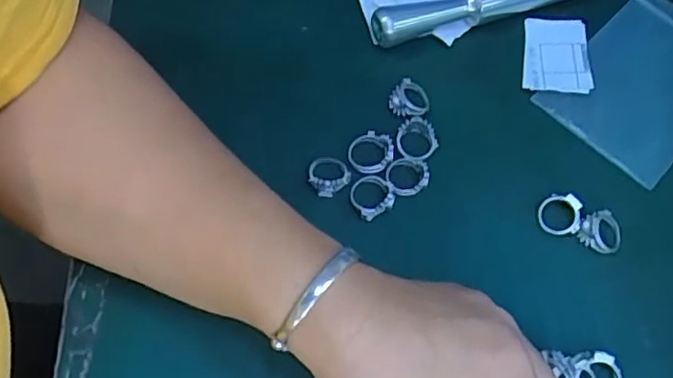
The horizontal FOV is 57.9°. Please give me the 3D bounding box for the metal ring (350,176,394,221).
[{"bbox_3d":[0.018,0.003,0.311,0.020,0.009,0.021,1,64,-2],"label":"metal ring"}]

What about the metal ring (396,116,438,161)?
[{"bbox_3d":[0.043,-0.028,0.326,0.022,0.008,0.026,-6,65,-6],"label":"metal ring"}]

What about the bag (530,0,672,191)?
[{"bbox_3d":[0.181,-0.063,0.354,0.078,0.006,0.122,42,69,16],"label":"bag"}]

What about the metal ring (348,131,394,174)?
[{"bbox_3d":[0.018,-0.019,0.322,0.024,0.005,0.023,-8,67,20],"label":"metal ring"}]

